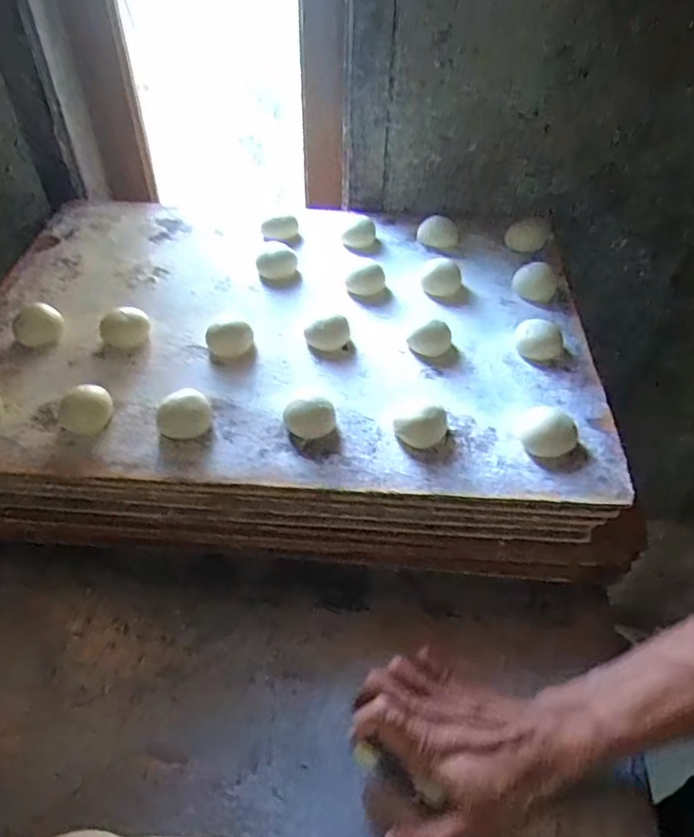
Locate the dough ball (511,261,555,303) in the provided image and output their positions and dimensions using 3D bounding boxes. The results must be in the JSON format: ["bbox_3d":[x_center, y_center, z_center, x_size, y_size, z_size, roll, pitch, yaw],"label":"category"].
[{"bbox_3d":[0.194,-0.143,0.609,0.042,0.026,0.035,14,49,14],"label":"dough ball"}]

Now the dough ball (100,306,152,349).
[{"bbox_3d":[-0.210,-0.083,0.567,0.046,0.028,0.042,-20,50,-16],"label":"dough ball"}]

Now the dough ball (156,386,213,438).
[{"bbox_3d":[-0.132,-0.002,0.480,0.042,0.025,0.035,-16,49,-13],"label":"dough ball"}]

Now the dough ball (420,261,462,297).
[{"bbox_3d":[0.097,-0.143,0.608,0.038,0.023,0.031,-25,52,-20],"label":"dough ball"}]

